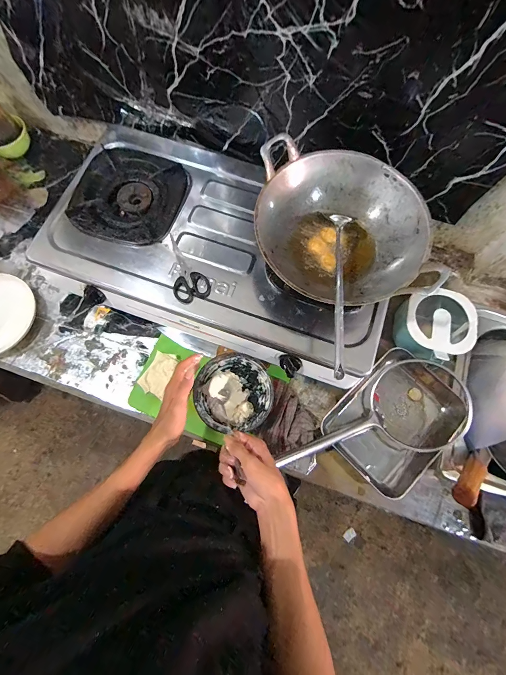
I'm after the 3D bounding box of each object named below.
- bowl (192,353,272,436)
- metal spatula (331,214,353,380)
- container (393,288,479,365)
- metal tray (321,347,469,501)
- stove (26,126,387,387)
[{"bbox_3d":[-0.036,0.109,0.589,0.143,0.066,0.144,0,73,-1],"label":"bowl"},{"bbox_3d":[0.140,-0.075,0.471,0.033,0.021,0.280,4,73,0],"label":"metal spatula"},{"bbox_3d":[0.374,-0.021,0.635,0.143,0.078,0.141,-15,74,-6],"label":"container"},{"bbox_3d":[0.286,0.153,0.602,0.258,0.051,0.191,-40,78,-12],"label":"metal tray"},{"bbox_3d":[-0.053,-0.198,0.661,0.662,0.133,0.430,18,74,4],"label":"stove"}]

